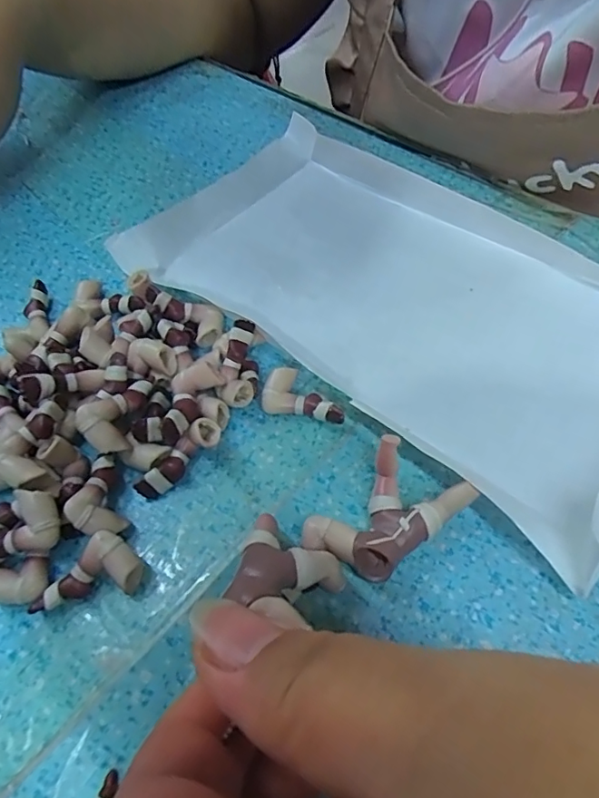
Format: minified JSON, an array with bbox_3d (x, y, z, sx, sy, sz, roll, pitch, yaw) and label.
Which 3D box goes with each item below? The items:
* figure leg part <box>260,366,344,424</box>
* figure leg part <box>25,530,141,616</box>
[{"bbox_3d":[-0.001,0.002,0.165,0.016,0.008,0.027,-35,62,-17],"label":"figure leg part"},{"bbox_3d":[-0.054,0.050,0.136,0.018,0.012,0.026,32,65,22],"label":"figure leg part"}]

